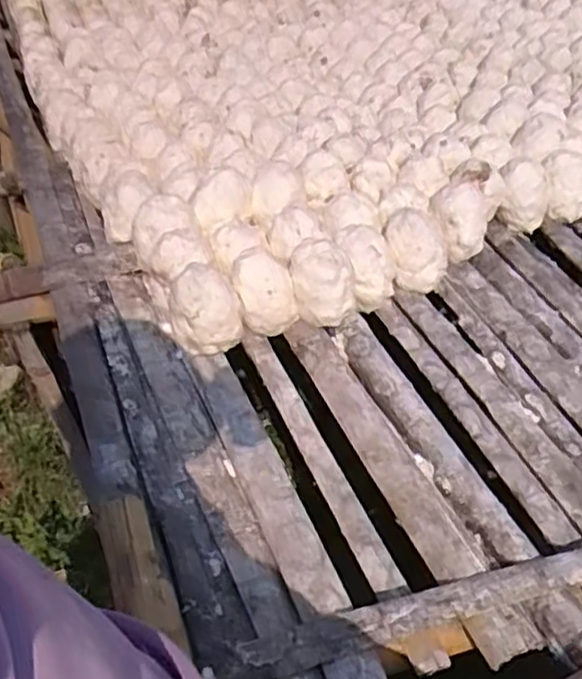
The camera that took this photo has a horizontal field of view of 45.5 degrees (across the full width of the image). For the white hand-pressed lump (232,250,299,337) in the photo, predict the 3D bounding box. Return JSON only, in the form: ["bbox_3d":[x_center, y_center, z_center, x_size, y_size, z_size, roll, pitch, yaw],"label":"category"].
[{"bbox_3d":[-0.034,-0.060,0.880,0.078,0.098,0.069,-8,43,-8],"label":"white hand-pressed lump"}]

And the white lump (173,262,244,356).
[{"bbox_3d":[-0.101,-0.036,0.840,0.089,0.096,0.081,1,42,1],"label":"white lump"}]

